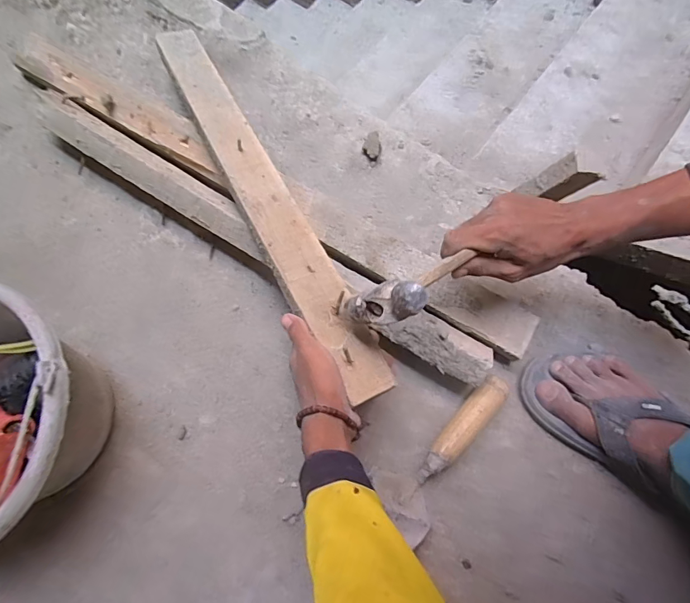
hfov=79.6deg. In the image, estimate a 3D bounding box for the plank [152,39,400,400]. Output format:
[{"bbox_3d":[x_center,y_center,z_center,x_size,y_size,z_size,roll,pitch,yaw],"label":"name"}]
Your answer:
[{"bbox_3d":[-0.101,-0.135,0.473,0.059,0.013,0.541,-28,71,-9],"label":"plank"}]

